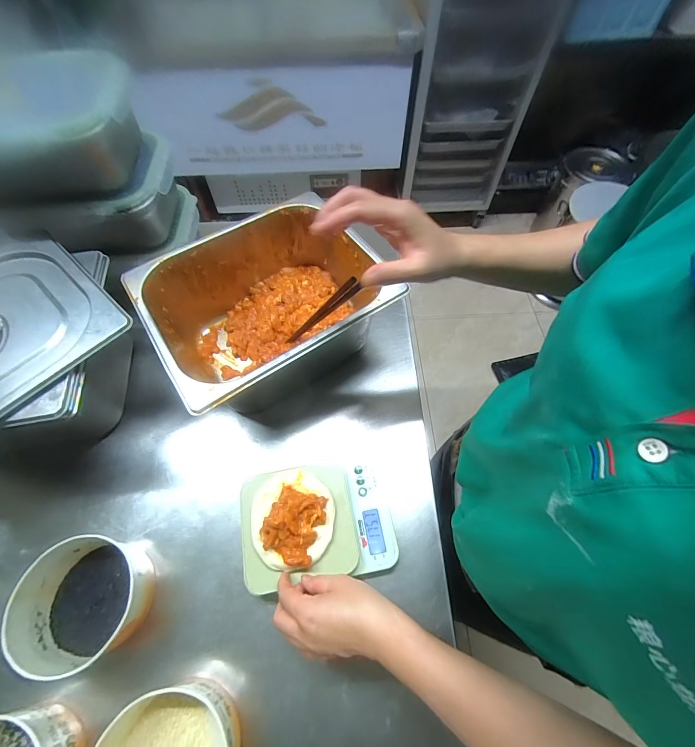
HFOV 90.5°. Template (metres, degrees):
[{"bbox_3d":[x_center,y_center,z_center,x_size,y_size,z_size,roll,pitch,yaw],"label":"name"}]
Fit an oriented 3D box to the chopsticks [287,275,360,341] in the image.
[{"bbox_3d":[-0.038,-0.076,0.452,0.016,0.189,0.010,30,61,-22],"label":"chopsticks"}]

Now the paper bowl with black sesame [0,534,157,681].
[{"bbox_3d":[-0.307,0.262,0.404,0.126,0.076,0.120,0,62,0],"label":"paper bowl with black sesame"}]

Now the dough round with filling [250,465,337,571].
[{"bbox_3d":[-0.068,0.173,0.420,0.098,0.035,0.111,1,62,1],"label":"dough round with filling"}]

